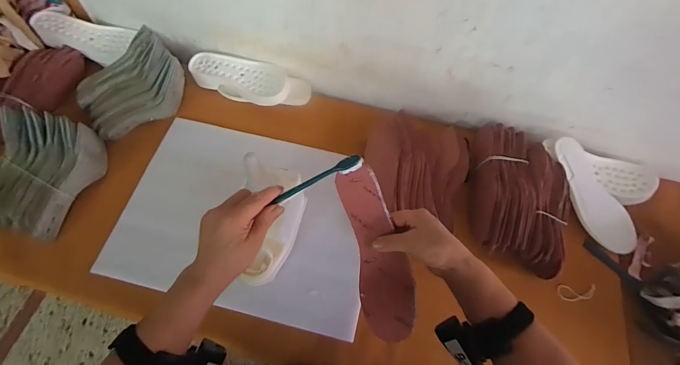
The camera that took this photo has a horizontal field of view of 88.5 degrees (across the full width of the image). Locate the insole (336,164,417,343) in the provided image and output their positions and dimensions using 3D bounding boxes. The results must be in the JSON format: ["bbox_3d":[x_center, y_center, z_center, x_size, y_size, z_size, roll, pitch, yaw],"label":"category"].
[{"bbox_3d":[0.052,0.092,0.450,0.070,0.009,0.221,-12,90,0],"label":"insole"}]

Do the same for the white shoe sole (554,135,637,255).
[{"bbox_3d":[0.543,0.028,0.748,0.087,0.035,0.265,-22,81,-13],"label":"white shoe sole"}]

